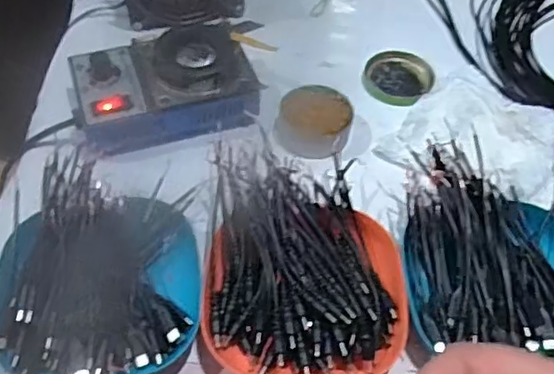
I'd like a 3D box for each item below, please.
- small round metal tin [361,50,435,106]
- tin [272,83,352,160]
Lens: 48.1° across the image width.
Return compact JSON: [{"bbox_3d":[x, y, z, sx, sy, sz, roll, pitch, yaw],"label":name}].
[{"bbox_3d":[0.118,-0.106,0.604,0.065,0.007,0.070,1,54,-2],"label":"small round metal tin"},{"bbox_3d":[0.031,-0.056,0.540,0.064,0.035,0.072,13,55,7],"label":"tin"}]

